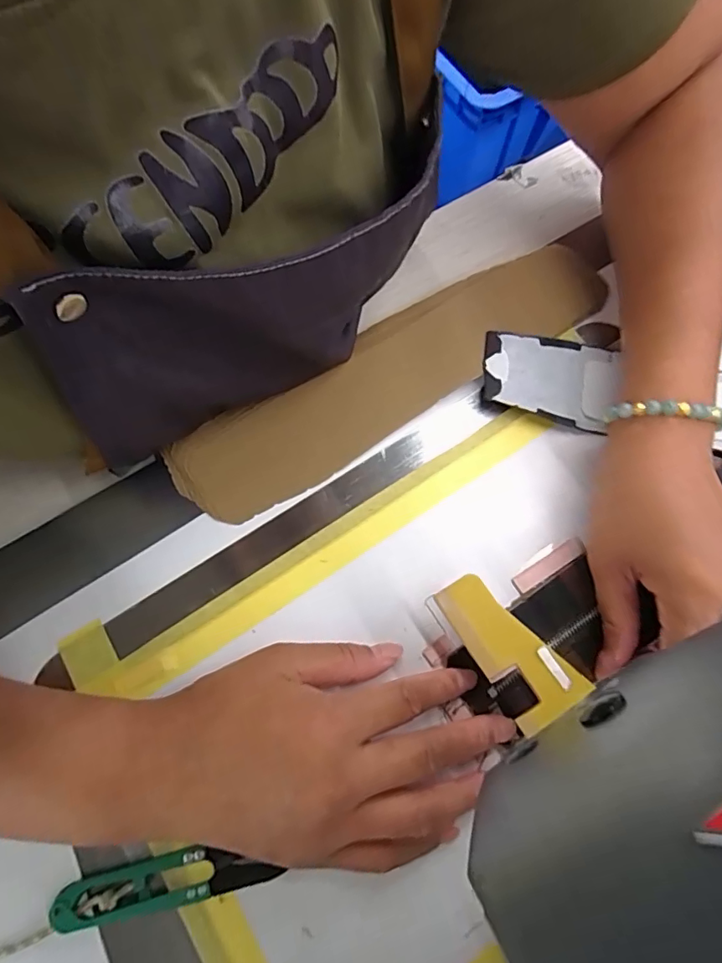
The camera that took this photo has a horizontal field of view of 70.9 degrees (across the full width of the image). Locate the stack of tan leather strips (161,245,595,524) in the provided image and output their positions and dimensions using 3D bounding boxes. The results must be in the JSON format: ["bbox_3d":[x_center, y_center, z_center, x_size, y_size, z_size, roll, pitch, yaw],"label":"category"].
[{"bbox_3d":[0.025,-0.071,0.317,0.295,0.009,0.064,-32,74,-9],"label":"stack of tan leather strips"}]

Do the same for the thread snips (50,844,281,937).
[{"bbox_3d":[-0.089,0.186,0.234,0.097,0.015,0.021,-11,74,-4],"label":"thread snips"}]

